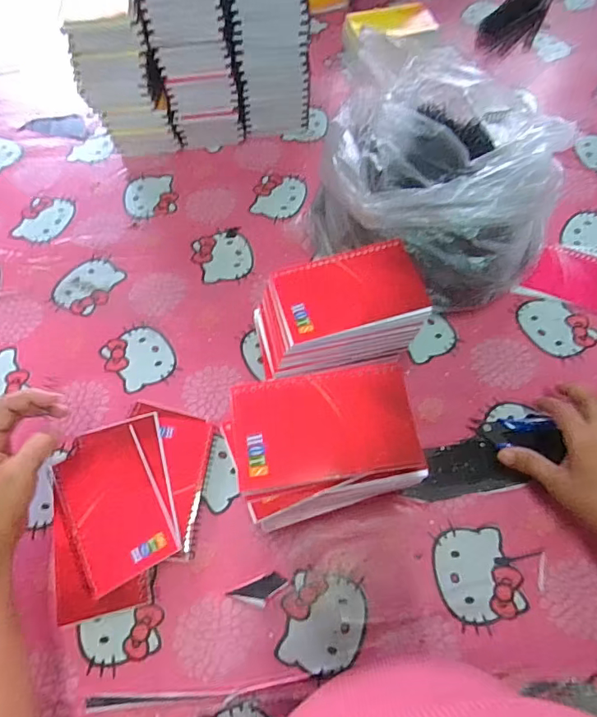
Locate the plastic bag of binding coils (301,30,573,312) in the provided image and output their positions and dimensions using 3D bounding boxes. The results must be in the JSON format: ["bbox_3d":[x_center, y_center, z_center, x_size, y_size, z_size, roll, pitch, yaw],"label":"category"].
[{"bbox_3d":[0.167,-0.224,0.551,0.271,0.175,0.297,19,64,11],"label":"plastic bag of binding coils"}]

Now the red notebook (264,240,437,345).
[{"bbox_3d":[0.044,-0.064,0.440,0.130,0.014,0.084,-14,63,-6],"label":"red notebook"}]

